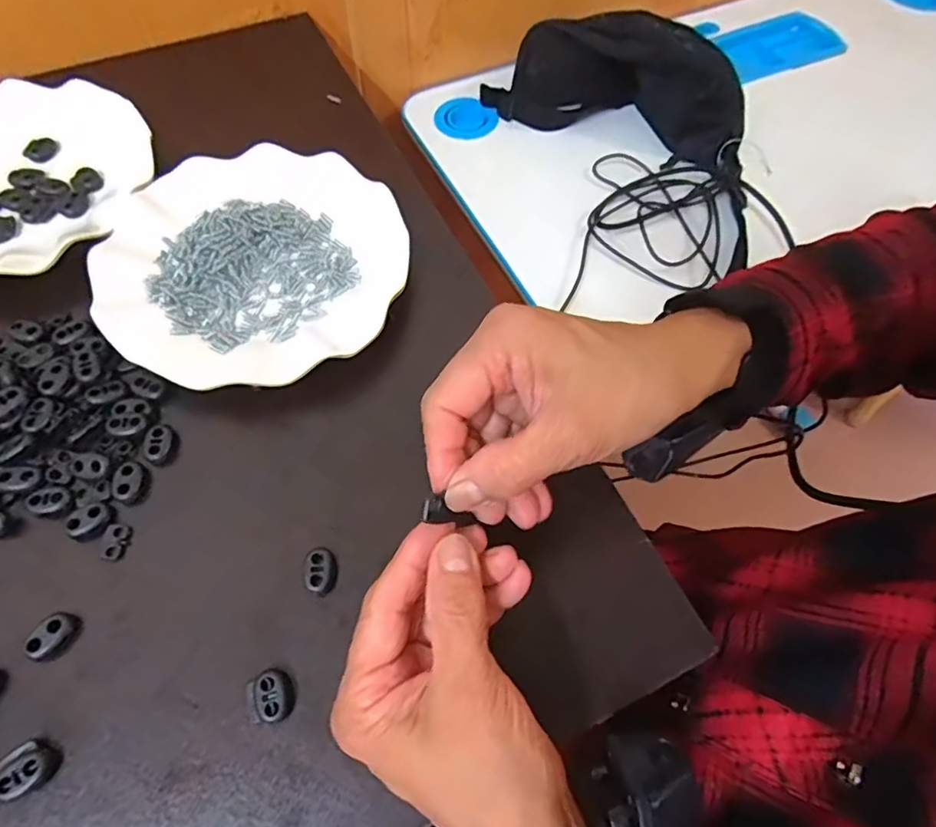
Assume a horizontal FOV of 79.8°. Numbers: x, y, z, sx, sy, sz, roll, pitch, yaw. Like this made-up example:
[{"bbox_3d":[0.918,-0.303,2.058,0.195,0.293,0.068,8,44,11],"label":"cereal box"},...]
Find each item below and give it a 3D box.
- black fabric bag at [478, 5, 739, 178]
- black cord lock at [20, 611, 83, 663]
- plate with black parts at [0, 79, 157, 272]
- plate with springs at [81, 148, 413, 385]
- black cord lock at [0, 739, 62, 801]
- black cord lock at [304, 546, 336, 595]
[{"bbox_3d":[0.166,-0.350,0.582,0.271,0.085,0.118,21,64,9],"label":"black fabric bag"},{"bbox_3d":[-0.190,0.102,0.256,0.015,0.008,0.021,26,65,11],"label":"black cord lock"},{"bbox_3d":[-0.304,-0.157,0.375,0.178,0.024,0.176,1,62,-1],"label":"plate with black parts"},{"bbox_3d":[-0.131,-0.094,0.349,0.180,0.019,0.178,1,62,-1],"label":"plate with springs"},{"bbox_3d":[-0.185,0.148,0.232,0.021,0.009,0.018,-34,68,-18],"label":"black cord lock"},{"bbox_3d":[-0.072,0.077,0.274,0.014,0.010,0.022,-3,63,-3],"label":"black cord lock"}]

